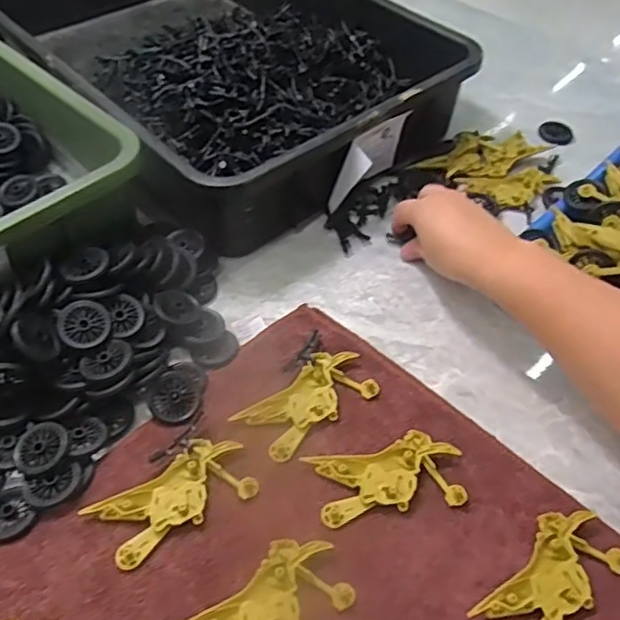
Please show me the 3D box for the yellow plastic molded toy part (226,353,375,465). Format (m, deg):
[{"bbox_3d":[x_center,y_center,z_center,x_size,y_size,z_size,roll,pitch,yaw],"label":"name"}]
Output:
[{"bbox_3d":[0.001,0.068,0.458,0.099,0.010,0.049,-33,58,-26],"label":"yellow plastic molded toy part"}]

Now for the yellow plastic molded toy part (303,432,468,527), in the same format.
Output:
[{"bbox_3d":[0.051,0.115,0.420,0.103,0.010,0.050,-8,50,-9],"label":"yellow plastic molded toy part"}]

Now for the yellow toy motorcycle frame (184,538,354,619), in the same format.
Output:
[{"bbox_3d":[-0.027,0.177,0.361,0.100,0.010,0.051,-28,56,-23],"label":"yellow toy motorcycle frame"}]

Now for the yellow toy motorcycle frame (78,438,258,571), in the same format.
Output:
[{"bbox_3d":[-0.089,0.123,0.405,0.099,0.010,0.049,-26,55,-22],"label":"yellow toy motorcycle frame"}]

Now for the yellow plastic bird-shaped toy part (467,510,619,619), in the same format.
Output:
[{"bbox_3d":[0.149,0.167,0.379,0.098,0.013,0.051,-32,57,-26],"label":"yellow plastic bird-shaped toy part"}]

